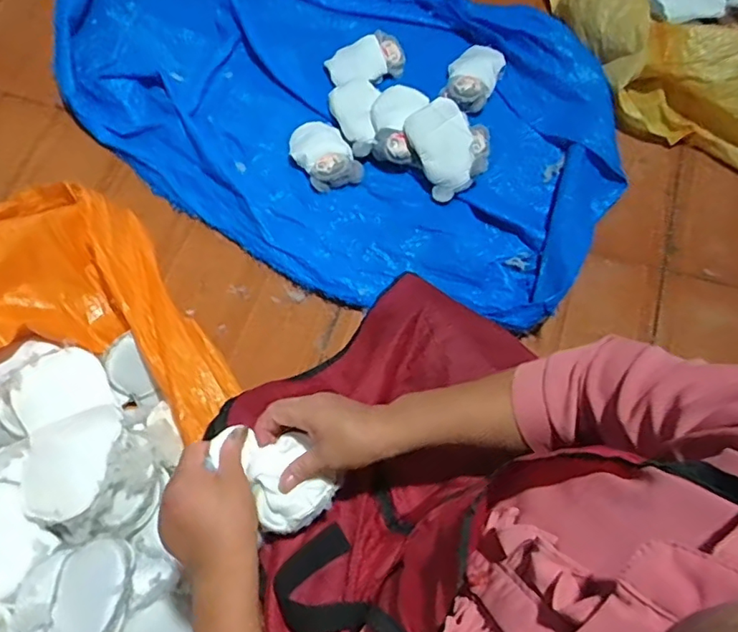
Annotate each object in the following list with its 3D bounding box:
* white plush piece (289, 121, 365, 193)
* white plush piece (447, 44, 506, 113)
[{"bbox_3d":[-0.103,-0.361,1.221,0.123,0.059,0.180,-28,70,-10],"label":"white plush piece"},{"bbox_3d":[0.249,-0.577,1.302,0.117,0.064,0.192,28,71,12],"label":"white plush piece"}]

